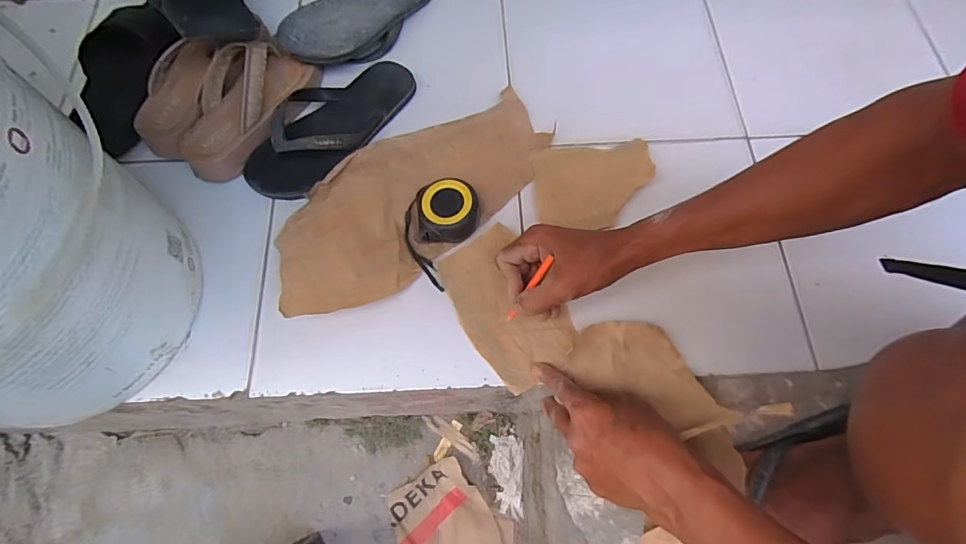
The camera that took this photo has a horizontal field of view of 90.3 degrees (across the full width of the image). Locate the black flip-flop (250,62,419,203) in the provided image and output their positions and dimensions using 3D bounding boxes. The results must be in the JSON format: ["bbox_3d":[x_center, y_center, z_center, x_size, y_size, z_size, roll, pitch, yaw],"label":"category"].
[{"bbox_3d":[-0.190,-0.190,0.610,0.112,0.058,0.250,38,72,14],"label":"black flip-flop"}]

